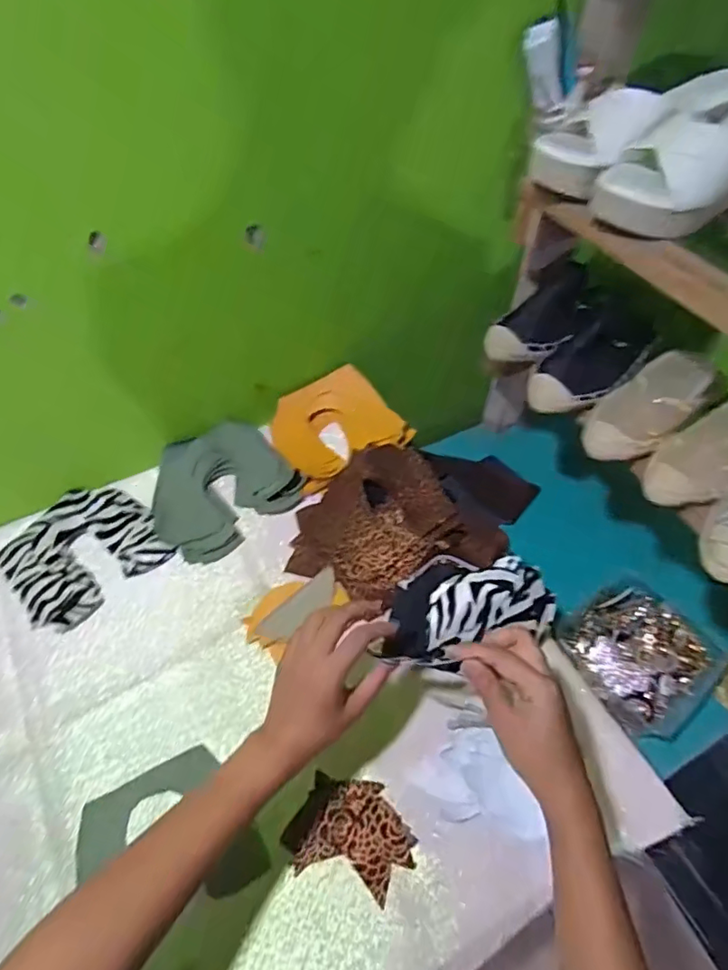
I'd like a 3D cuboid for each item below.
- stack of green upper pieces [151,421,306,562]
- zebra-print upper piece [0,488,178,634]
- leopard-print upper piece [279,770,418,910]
[{"bbox_3d":[-0.185,0.000,0.704,0.175,0.032,0.165,-31,60,-22],"label":"stack of green upper pieces"},{"bbox_3d":[-0.338,0.077,0.661,0.164,0.012,0.163,-38,62,-26],"label":"zebra-print upper piece"},{"bbox_3d":[-0.010,0.311,0.493,0.110,0.007,0.080,12,54,8],"label":"leopard-print upper piece"}]

